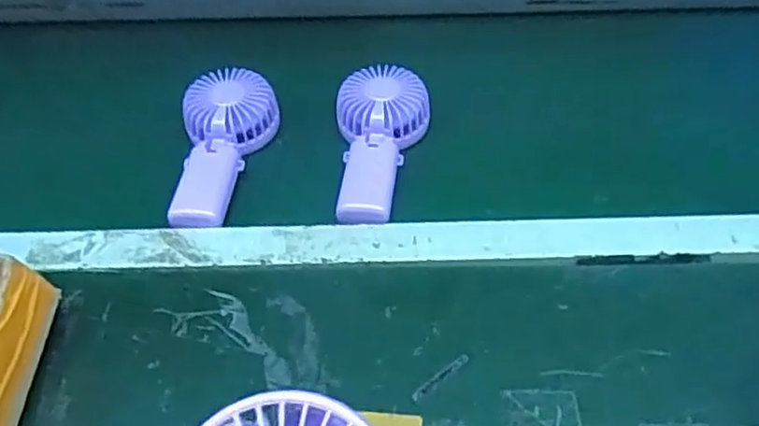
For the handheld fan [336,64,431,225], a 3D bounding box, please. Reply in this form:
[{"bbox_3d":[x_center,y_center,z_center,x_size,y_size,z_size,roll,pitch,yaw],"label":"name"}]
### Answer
[{"bbox_3d":[0.004,-0.064,0.606,0.081,0.049,0.165,0,44,1],"label":"handheld fan"}]

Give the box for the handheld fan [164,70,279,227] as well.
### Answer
[{"bbox_3d":[-0.139,-0.063,0.608,0.083,0.046,0.172,0,44,2],"label":"handheld fan"}]

